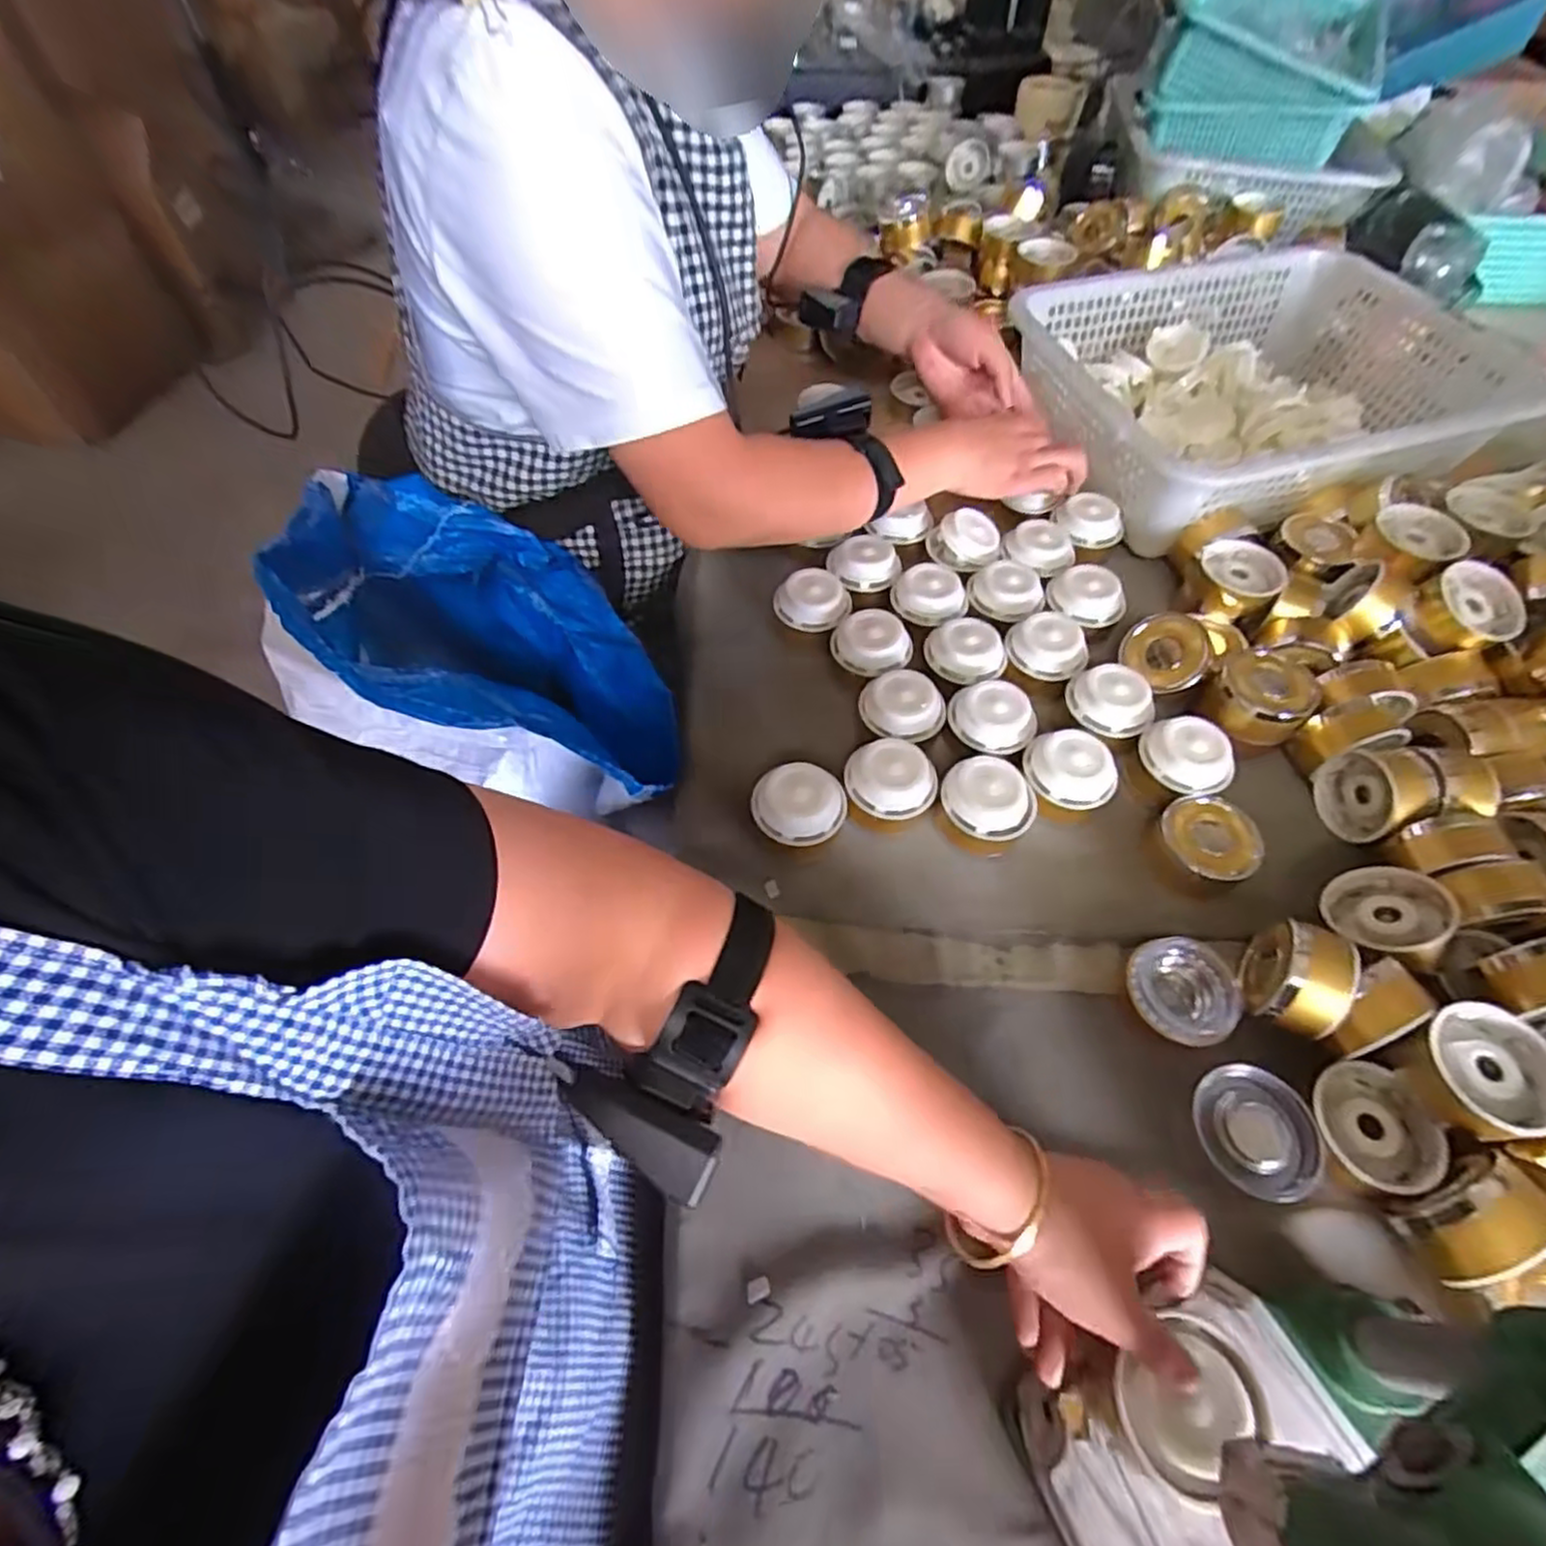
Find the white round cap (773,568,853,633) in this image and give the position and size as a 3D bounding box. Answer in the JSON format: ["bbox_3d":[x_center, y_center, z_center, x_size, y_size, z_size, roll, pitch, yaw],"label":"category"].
[{"bbox_3d":[0.034,-0.149,0.634,0.065,0.034,0.054,1,56,0],"label":"white round cap"}]

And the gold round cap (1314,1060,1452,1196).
[{"bbox_3d":[0.352,0.210,0.427,0.062,0.030,0.069,16,57,10],"label":"gold round cap"}]

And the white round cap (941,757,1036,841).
[{"bbox_3d":[0.155,0.016,0.516,0.064,0.024,0.054,22,59,14],"label":"white round cap"}]

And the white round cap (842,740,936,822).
[{"bbox_3d":[0.086,0.003,0.529,0.064,0.023,0.056,10,57,6],"label":"white round cap"}]

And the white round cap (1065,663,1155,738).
[{"bbox_3d":[0.267,-0.059,0.573,0.051,0.029,0.058,-5,56,-4],"label":"white round cap"}]

